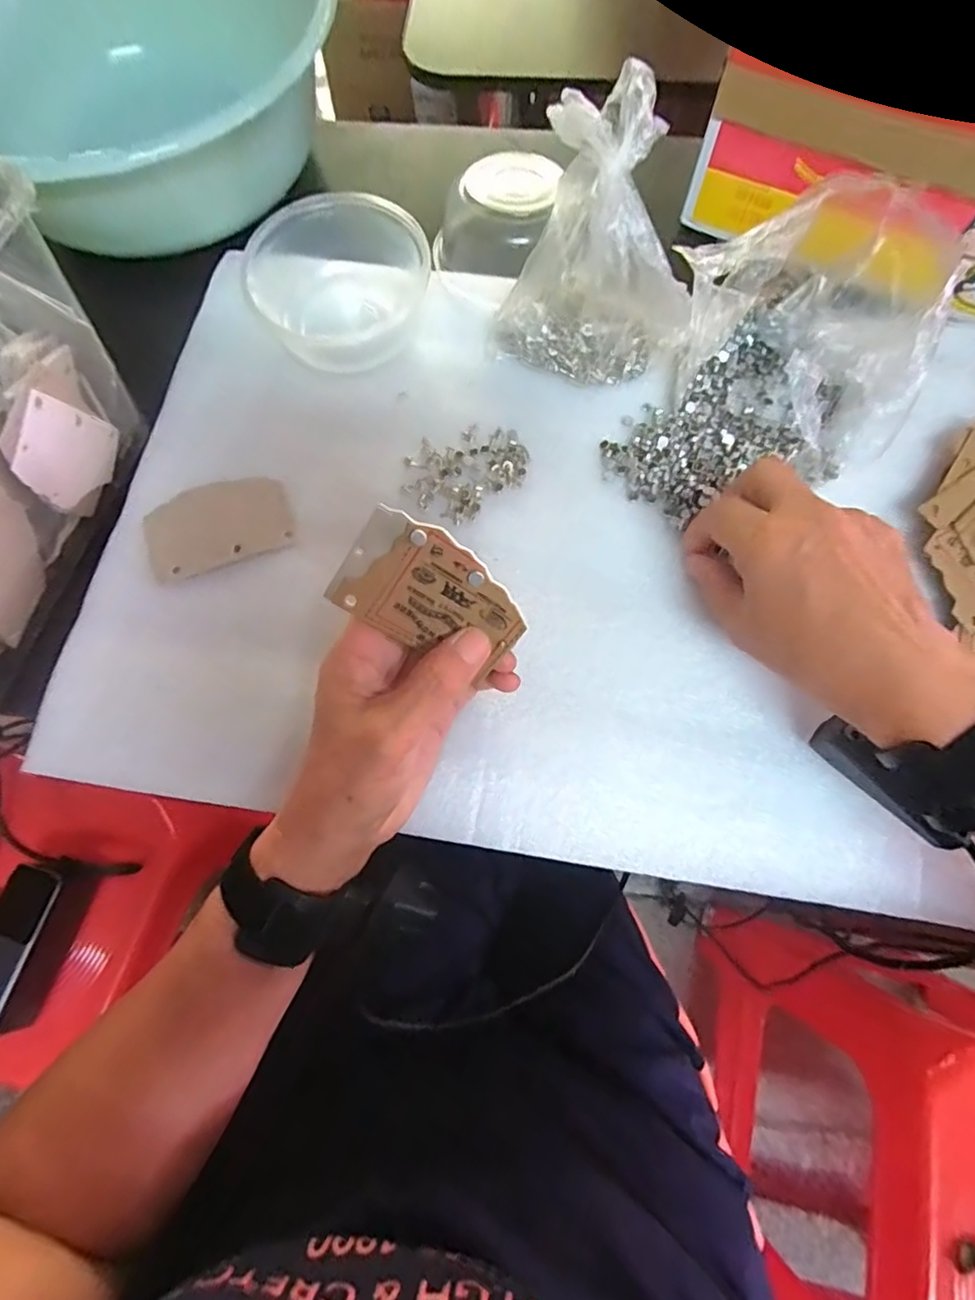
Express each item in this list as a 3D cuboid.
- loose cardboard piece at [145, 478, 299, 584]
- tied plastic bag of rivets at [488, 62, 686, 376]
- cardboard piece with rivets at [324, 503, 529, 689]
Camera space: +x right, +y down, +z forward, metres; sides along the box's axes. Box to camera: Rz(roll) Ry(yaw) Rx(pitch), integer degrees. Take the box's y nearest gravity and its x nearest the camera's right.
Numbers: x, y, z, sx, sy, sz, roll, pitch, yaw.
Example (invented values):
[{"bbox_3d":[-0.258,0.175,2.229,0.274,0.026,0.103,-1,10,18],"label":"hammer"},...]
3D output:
[{"bbox_3d":[-0.160,-0.076,0.350,0.084,0.004,0.053,-19,73,-5],"label":"loose cardboard piece"},{"bbox_3d":[0.068,-0.223,0.331,0.112,0.142,0.055,24,47,5],"label":"tied plastic bag of rivets"},{"bbox_3d":[-0.024,-0.023,0.262,0.082,0.004,0.054,31,117,-13],"label":"cardboard piece with rivets"}]

